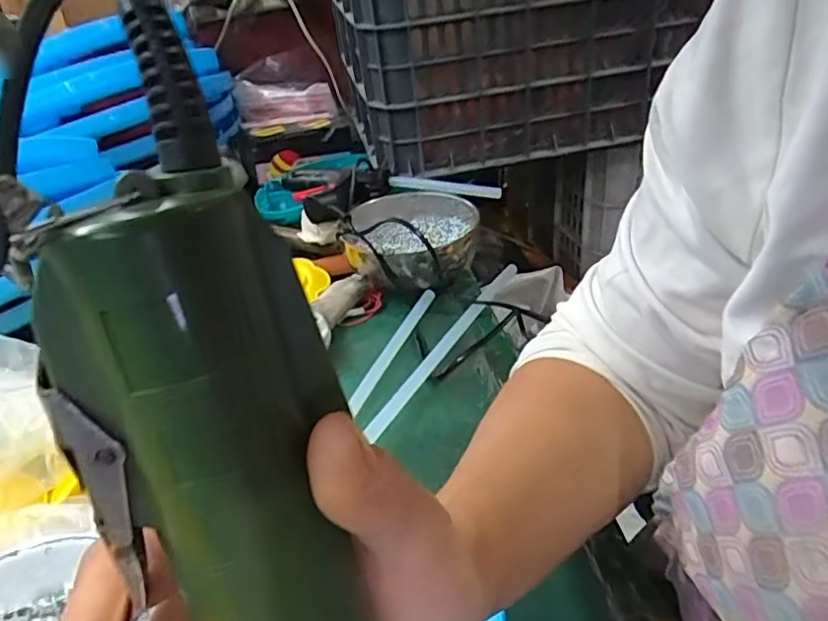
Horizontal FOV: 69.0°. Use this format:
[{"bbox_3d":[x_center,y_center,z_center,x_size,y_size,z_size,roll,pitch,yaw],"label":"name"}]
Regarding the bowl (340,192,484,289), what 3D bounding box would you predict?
[{"bbox_3d":[0.004,-0.071,0.648,0.131,0.081,0.139,-5,33,3],"label":"bowl"}]

